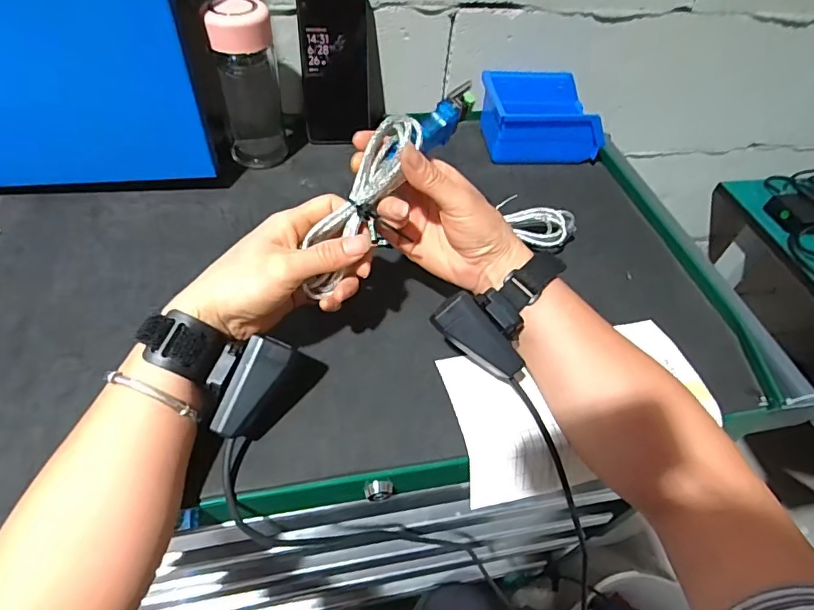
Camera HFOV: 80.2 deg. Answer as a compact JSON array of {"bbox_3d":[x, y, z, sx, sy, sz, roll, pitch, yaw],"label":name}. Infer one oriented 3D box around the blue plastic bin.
[{"bbox_3d":[0.164,-0.243,0.610,0.139,0.079,0.118,-1,50,-6],"label":"blue plastic bin"}]

